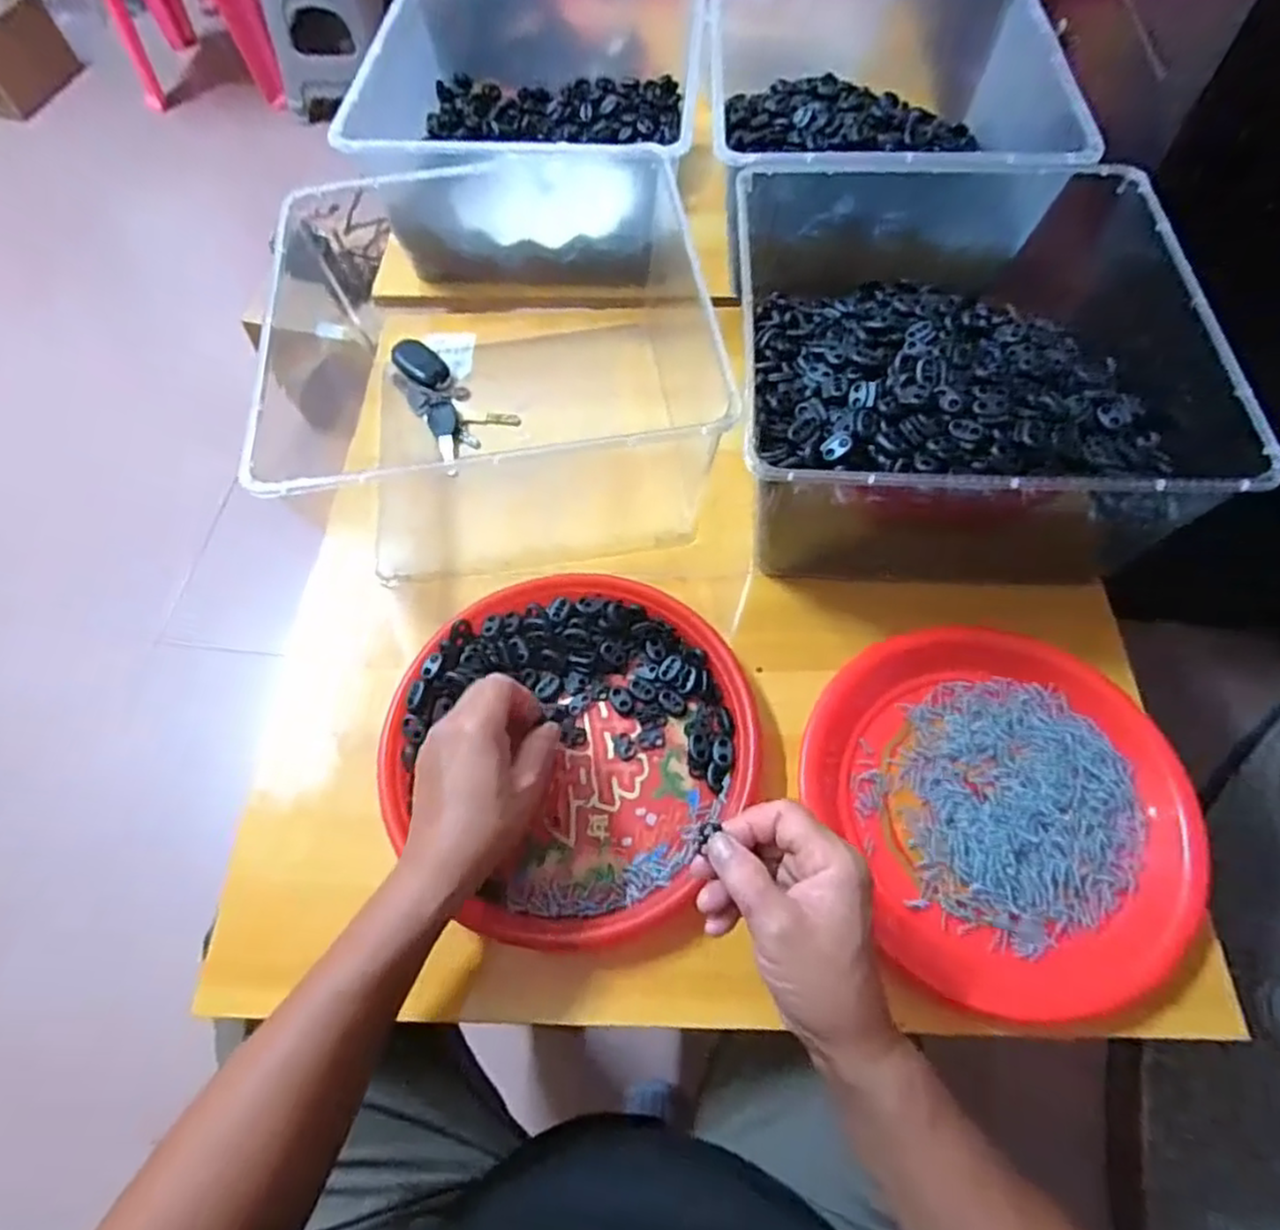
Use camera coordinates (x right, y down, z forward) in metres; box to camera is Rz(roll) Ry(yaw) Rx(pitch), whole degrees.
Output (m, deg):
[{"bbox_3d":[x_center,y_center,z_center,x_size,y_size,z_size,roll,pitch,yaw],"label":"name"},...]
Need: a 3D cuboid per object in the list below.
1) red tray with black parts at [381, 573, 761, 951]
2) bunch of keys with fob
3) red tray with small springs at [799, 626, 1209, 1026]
[{"bbox_3d":[-0.042,0.081,0.460,0.221,0.029,0.231,-38,67,-16],"label":"red tray with black parts"},{"bbox_3d":[-0.181,-0.187,0.621,0.149,0.014,0.078,39,70,20],"label":"bunch of keys with fob"},{"bbox_3d":[0.224,0.114,0.434,0.209,0.034,0.225,-20,63,-8],"label":"red tray with small springs"}]

